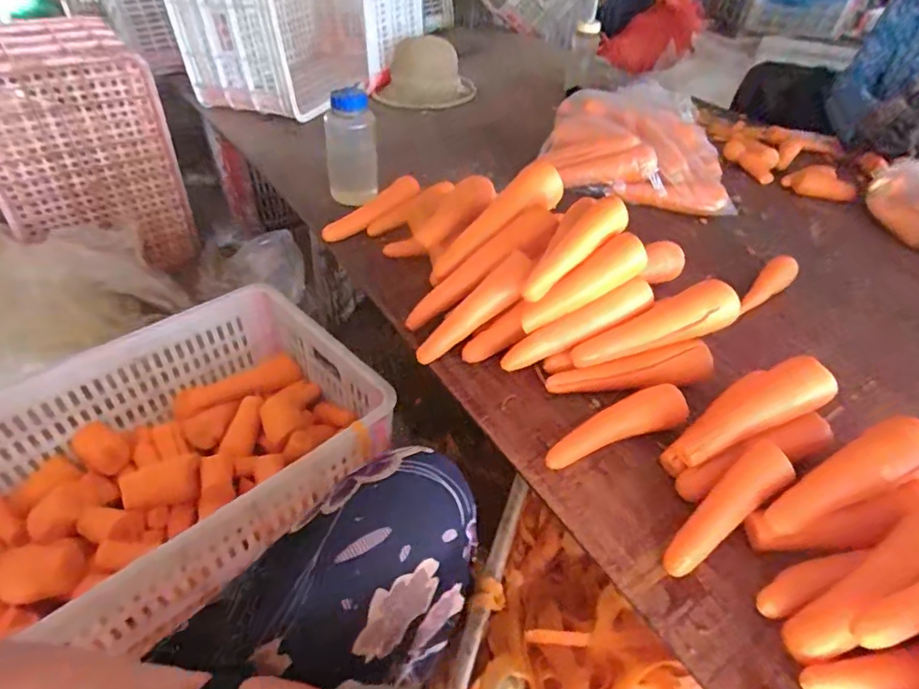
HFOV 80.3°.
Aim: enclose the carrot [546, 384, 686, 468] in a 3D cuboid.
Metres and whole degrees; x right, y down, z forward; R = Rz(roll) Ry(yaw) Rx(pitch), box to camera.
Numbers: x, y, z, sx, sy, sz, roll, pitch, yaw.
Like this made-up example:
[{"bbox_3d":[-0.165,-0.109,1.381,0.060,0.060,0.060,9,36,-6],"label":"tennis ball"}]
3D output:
[{"bbox_3d":[0.159,0.080,0.562,0.157,0.039,0.040,-12,44,-17],"label":"carrot"}]

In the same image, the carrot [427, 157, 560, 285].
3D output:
[{"bbox_3d":[0.049,-0.159,0.724,0.227,0.039,0.056,-41,55,-9],"label":"carrot"}]

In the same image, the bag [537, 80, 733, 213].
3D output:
[{"bbox_3d":[0.348,-0.386,1.058,0.337,0.109,0.343,12,43,10],"label":"bag"}]

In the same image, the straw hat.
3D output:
[{"bbox_3d":[-0.086,-0.666,1.389,0.260,0.160,0.216,0,42,-3],"label":"straw hat"}]

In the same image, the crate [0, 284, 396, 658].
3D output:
[{"bbox_3d":[-0.374,0.145,0.707,0.366,0.144,0.503,33,50,29],"label":"crate"}]

